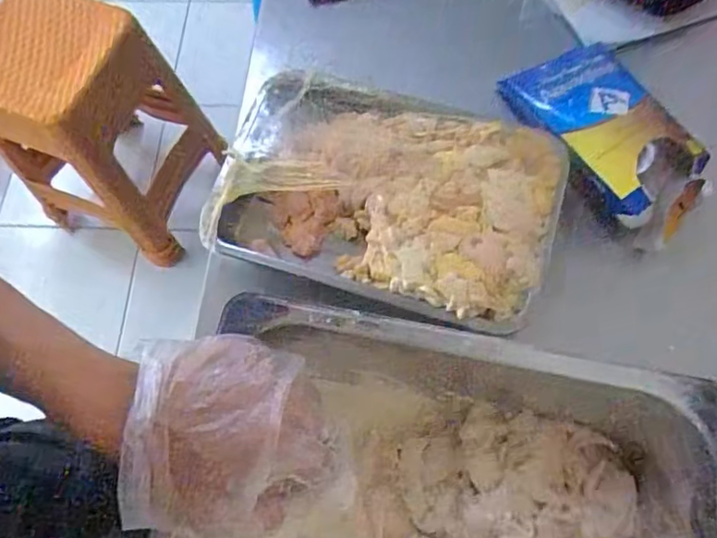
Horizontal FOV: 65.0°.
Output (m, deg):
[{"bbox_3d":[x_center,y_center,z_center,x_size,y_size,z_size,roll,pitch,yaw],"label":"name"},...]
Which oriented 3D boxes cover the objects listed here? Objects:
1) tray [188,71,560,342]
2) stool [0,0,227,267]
[{"bbox_3d":[0.026,-0.067,0.529,0.297,0.044,0.207,17,70,9],"label":"tray"},{"bbox_3d":[-0.578,-0.317,1.235,0.340,0.555,0.338,18,70,9],"label":"stool"}]

